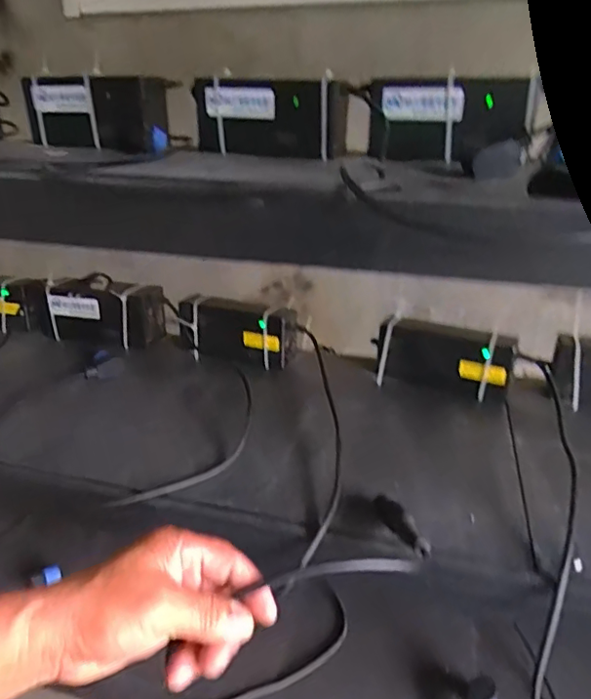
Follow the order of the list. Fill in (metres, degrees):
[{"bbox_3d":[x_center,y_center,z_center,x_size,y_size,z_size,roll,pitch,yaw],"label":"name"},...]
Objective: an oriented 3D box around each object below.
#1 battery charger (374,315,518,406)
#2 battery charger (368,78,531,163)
[{"bbox_3d":[0.195,0.017,0.728,0.178,0.080,0.049,13,28,25],"label":"battery charger"},{"bbox_3d":[0.169,-0.258,0.615,0.170,0.083,0.033,6,25,12],"label":"battery charger"}]

